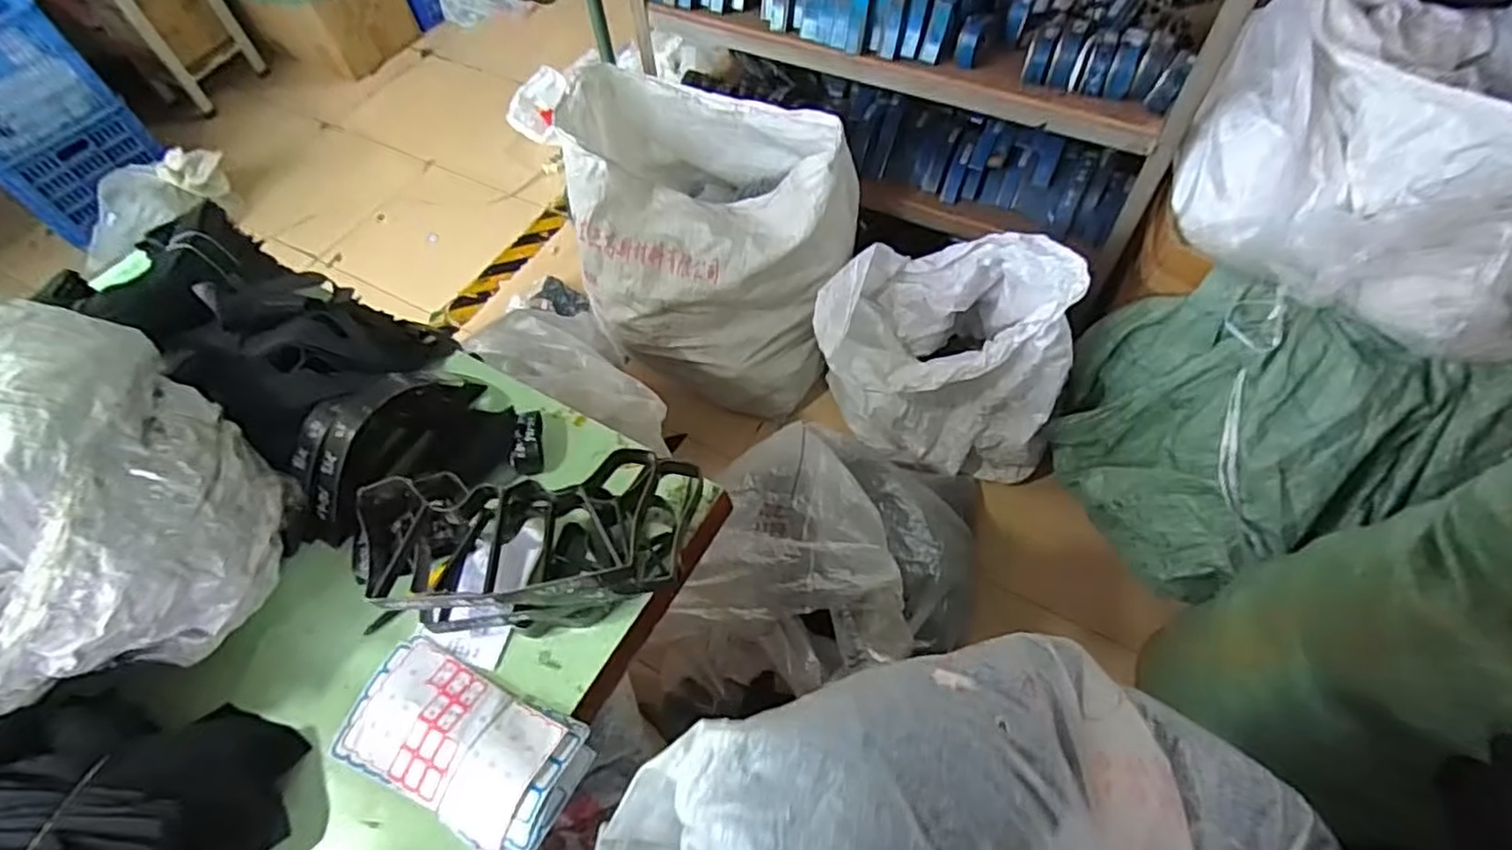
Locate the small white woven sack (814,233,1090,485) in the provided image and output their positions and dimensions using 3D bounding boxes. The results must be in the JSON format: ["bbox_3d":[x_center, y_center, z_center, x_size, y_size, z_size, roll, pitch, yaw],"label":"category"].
[{"bbox_3d":[0.373,-0.174,1.423,0.489,0.574,0.319,4,59,7],"label":"small white woven sack"}]

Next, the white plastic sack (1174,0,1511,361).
[{"bbox_3d":[1.020,-0.410,1.018,0.657,0.325,0.557,33,66,22],"label":"white plastic sack"}]

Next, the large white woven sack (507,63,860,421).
[{"bbox_3d":[-0.104,-0.398,1.575,0.610,0.521,0.421,17,61,14],"label":"large white woven sack"}]

